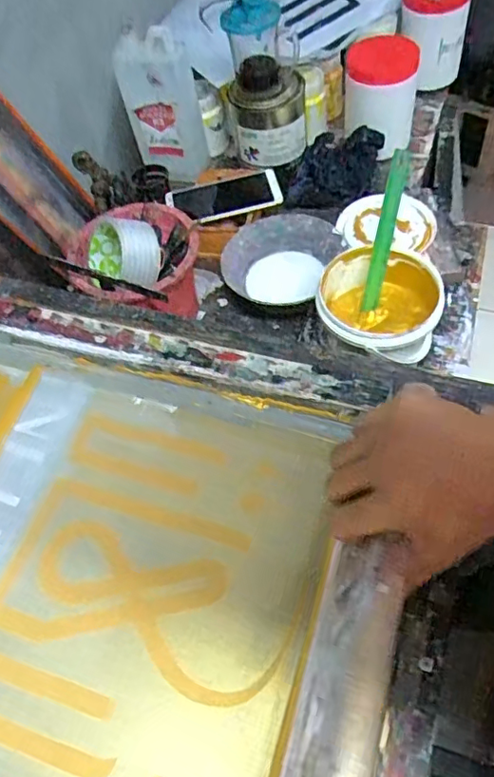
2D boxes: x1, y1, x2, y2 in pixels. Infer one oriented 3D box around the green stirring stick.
[{"bbox_3d":[0.141,-0.156,0.581,0.017,0.167,0.014,17,39,16],"label":"green stirring stick"}]

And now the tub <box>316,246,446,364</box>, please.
[{"bbox_3d":[0.137,-0.083,0.605,0.129,0.064,0.125,18,61,19],"label":"tub"}]

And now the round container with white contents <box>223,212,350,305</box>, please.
[{"bbox_3d":[0.044,-0.170,0.742,0.125,0.049,0.128,-4,57,6],"label":"round container with white contents"}]

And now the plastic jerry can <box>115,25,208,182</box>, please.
[{"bbox_3d":[-0.124,-0.417,0.844,0.106,0.198,0.070,-7,55,0],"label":"plastic jerry can"}]

